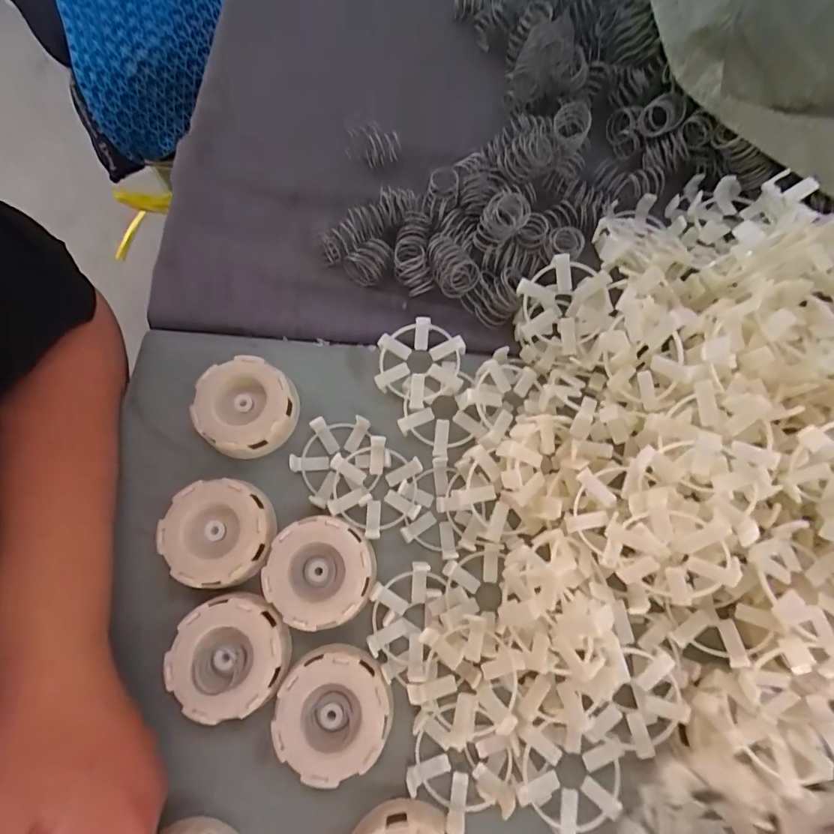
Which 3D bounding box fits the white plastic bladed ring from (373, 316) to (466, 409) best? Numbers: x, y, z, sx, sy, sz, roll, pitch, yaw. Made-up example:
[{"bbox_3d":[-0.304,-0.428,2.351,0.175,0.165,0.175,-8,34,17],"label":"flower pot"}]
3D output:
[{"bbox_3d":[0.002,-0.035,0.303,0.054,0.011,0.058,0,74,-1],"label":"white plastic bladed ring"}]

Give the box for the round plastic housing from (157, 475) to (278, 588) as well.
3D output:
[{"bbox_3d":[-0.116,0.068,0.277,0.061,0.017,0.059,0,74,-1],"label":"round plastic housing"}]

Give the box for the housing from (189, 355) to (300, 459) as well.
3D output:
[{"bbox_3d":[-0.107,-0.006,0.298,0.060,0.022,0.058,0,74,-1],"label":"housing"}]

